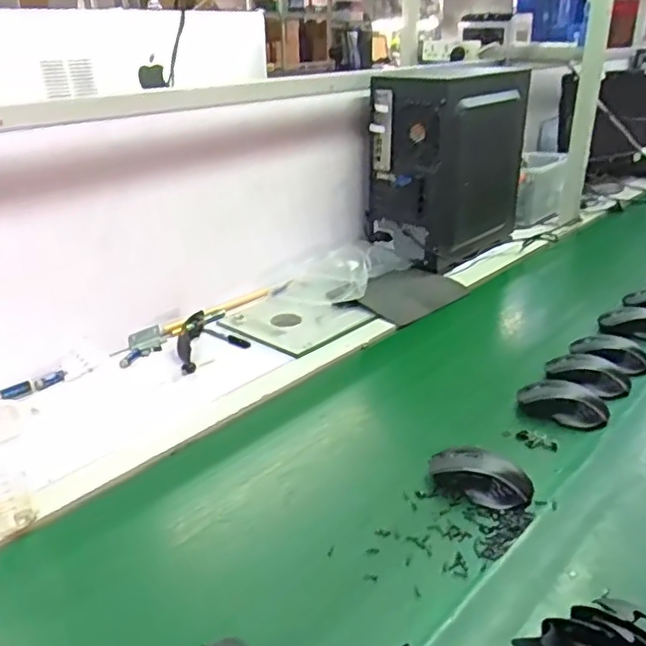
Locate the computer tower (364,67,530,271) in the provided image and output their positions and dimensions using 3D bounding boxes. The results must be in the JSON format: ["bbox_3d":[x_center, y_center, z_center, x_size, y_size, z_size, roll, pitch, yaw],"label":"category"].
[{"bbox_3d":[0.284,-0.361,1.403,0.201,0.364,0.364,19,33,37],"label":"computer tower"}]

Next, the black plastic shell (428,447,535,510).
[{"bbox_3d":[0.181,0.174,0.730,0.117,0.038,0.060,14,30,30],"label":"black plastic shell"}]

